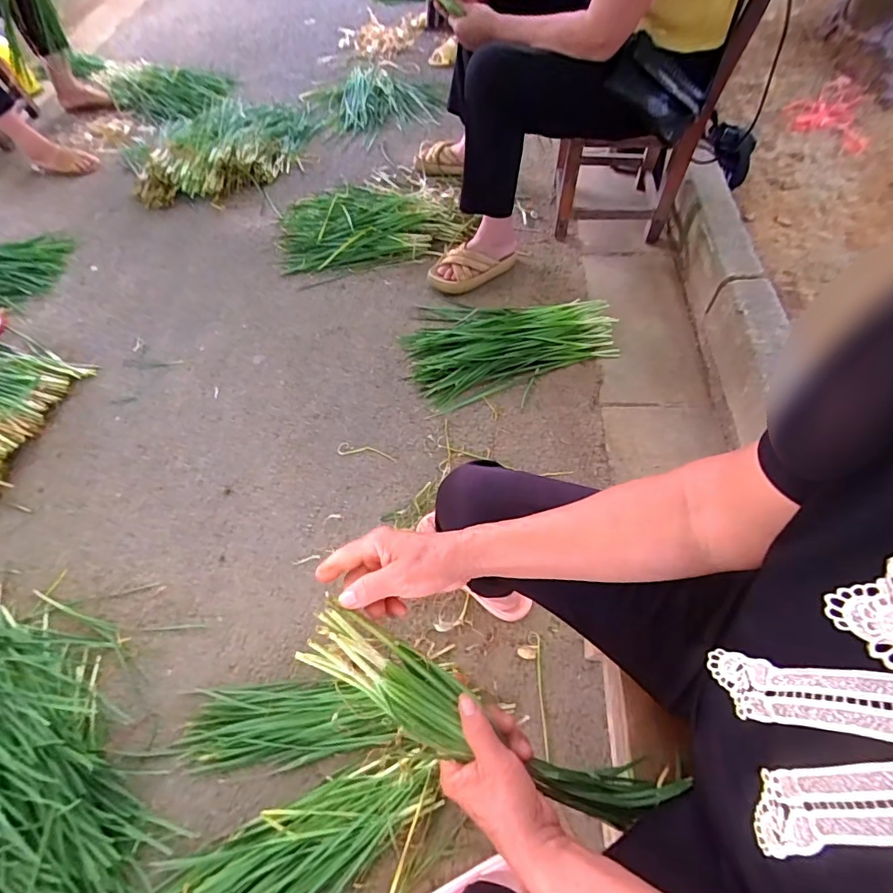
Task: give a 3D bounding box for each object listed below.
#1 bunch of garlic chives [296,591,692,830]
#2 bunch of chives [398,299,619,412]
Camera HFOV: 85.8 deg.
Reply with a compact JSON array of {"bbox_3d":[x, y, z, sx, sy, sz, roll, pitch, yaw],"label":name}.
[{"bbox_3d":[0.042,0.244,0.418,0.360,0.053,0.062,32,61,-10],"label":"bunch of garlic chives"},{"bbox_3d":[0.145,-0.264,1.133,0.481,0.052,0.299,-14,59,-7],"label":"bunch of chives"}]

